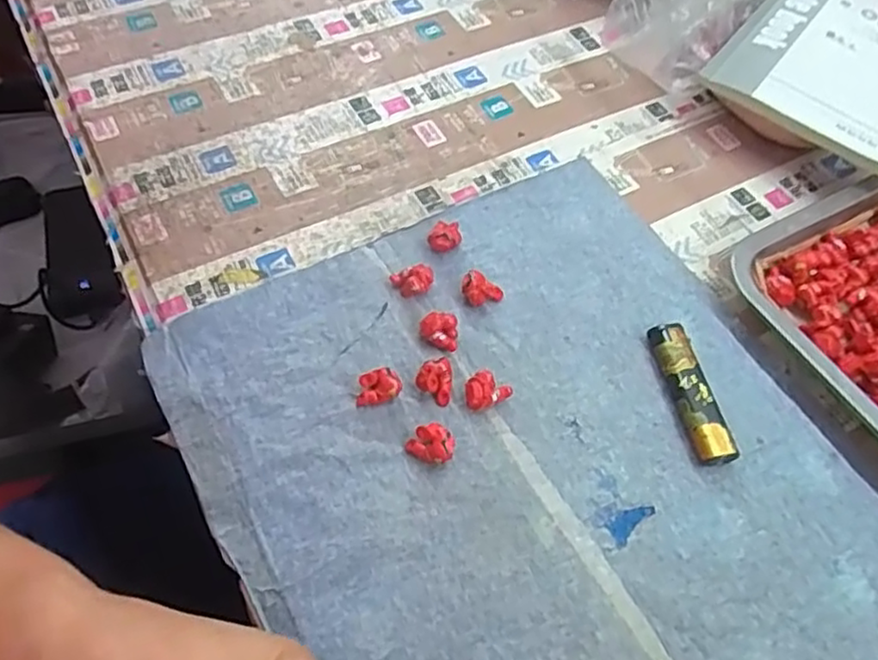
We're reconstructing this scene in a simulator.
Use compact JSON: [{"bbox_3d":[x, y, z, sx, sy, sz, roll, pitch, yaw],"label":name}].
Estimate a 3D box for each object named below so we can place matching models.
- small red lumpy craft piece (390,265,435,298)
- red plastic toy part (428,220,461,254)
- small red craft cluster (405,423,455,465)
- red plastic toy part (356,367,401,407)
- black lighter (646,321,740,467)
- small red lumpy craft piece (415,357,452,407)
[{"bbox_3d":[-0.015,-0.027,0.391,0.024,0.014,0.014,4,58,0],"label":"small red lumpy craft piece"},{"bbox_3d":[0.003,-0.056,0.414,0.019,0.014,0.019,4,58,0],"label":"red plastic toy part"},{"bbox_3d":[-0.003,0.057,0.338,0.022,0.015,0.016,30,61,15],"label":"small red craft cluster"},{"bbox_3d":[-0.032,0.030,0.354,0.022,0.013,0.016,-8,59,-8],"label":"red plastic toy part"},{"bbox_3d":[0.133,0.032,0.365,0.020,0.013,0.080,-7,59,-8],"label":"black lighter"},{"bbox_3d":[-0.002,0.027,0.357,0.018,0.015,0.021,4,58,0],"label":"small red lumpy craft piece"}]

